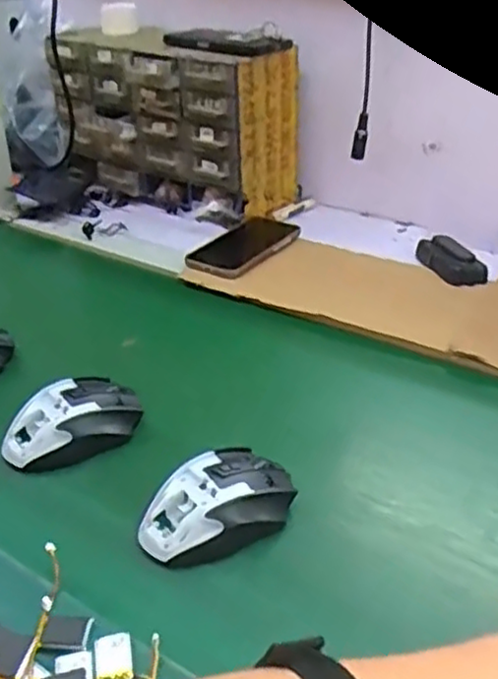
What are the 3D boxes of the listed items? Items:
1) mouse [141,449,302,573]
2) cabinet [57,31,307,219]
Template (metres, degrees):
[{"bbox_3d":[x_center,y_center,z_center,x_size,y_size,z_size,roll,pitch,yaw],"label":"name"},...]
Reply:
[{"bbox_3d":[-0.022,0.115,0.503,0.109,0.034,0.066,-21,38,-29],"label":"mouse"},{"bbox_3d":[-0.093,-0.293,0.967,0.295,0.200,0.132,14,35,22],"label":"cabinet"}]

